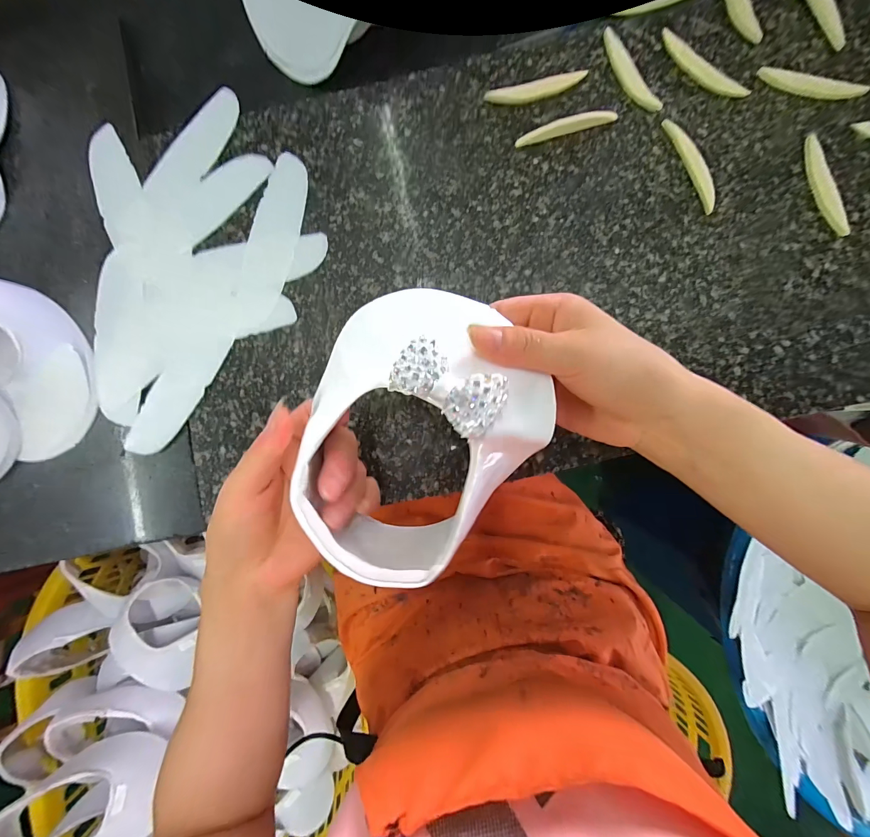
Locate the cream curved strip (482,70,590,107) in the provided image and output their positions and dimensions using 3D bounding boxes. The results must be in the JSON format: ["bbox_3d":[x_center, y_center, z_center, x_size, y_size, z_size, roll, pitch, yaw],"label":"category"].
[{"bbox_3d":[0.082,-0.265,0.296,0.079,0.004,0.017,-14,88,3],"label":"cream curved strip"}]

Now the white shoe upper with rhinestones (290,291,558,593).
[{"bbox_3d":[-0.015,0.004,0.203,0.121,0.044,0.155,41,91,3],"label":"white shoe upper with rhinestones"}]

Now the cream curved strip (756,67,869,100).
[{"bbox_3d":[0.290,-0.256,0.282,0.077,0.006,0.013,17,90,3],"label":"cream curved strip"}]

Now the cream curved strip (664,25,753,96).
[{"bbox_3d":[0.210,-0.276,0.288,0.081,0.004,0.018,43,91,3],"label":"cream curved strip"}]

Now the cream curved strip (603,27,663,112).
[{"bbox_3d":[0.155,-0.276,0.294,0.015,0.004,0.076,-30,87,2],"label":"cream curved strip"}]

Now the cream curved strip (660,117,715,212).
[{"bbox_3d":[0.203,-0.200,0.287,0.013,0.006,0.080,-24,87,2],"label":"cream curved strip"}]

